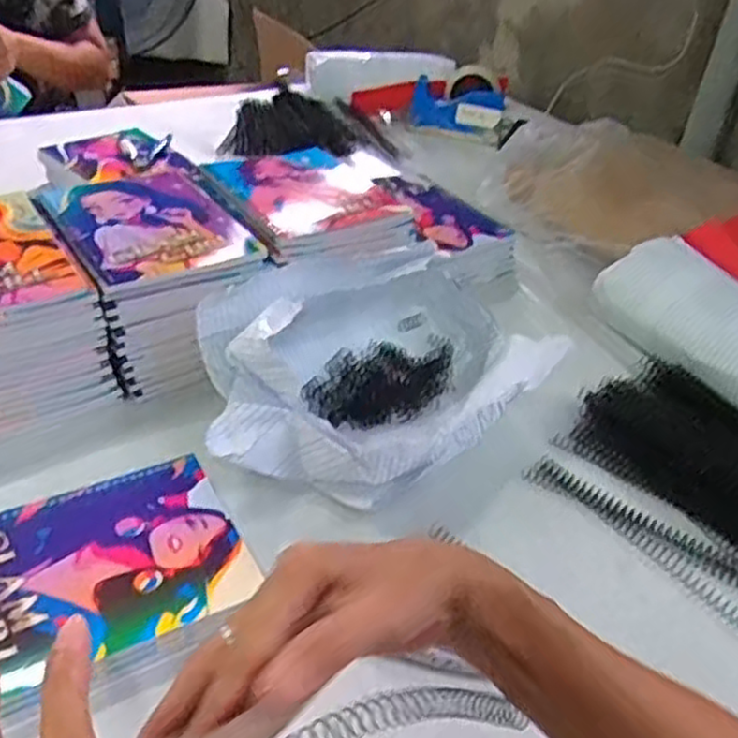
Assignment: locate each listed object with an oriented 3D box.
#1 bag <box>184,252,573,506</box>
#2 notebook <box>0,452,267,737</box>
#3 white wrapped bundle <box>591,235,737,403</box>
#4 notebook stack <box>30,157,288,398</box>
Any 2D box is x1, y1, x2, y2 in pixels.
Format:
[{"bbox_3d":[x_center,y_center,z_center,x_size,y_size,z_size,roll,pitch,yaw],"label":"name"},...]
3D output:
[{"bbox_3d":[0.001,0.001,0.648,0.305,0.110,0.217,-28,50,-36],"label":"bag"},{"bbox_3d":[-0.180,0.140,0.491,0.194,0.020,0.161,-17,44,-28],"label":"notebook"},{"bbox_3d":[0.347,-0.038,0.735,0.093,0.073,0.261,-15,43,-26],"label":"white wrapped bundle"},{"bbox_3d":[-0.198,-0.095,0.723,0.168,0.098,0.225,-18,45,-28],"label":"notebook stack"}]

